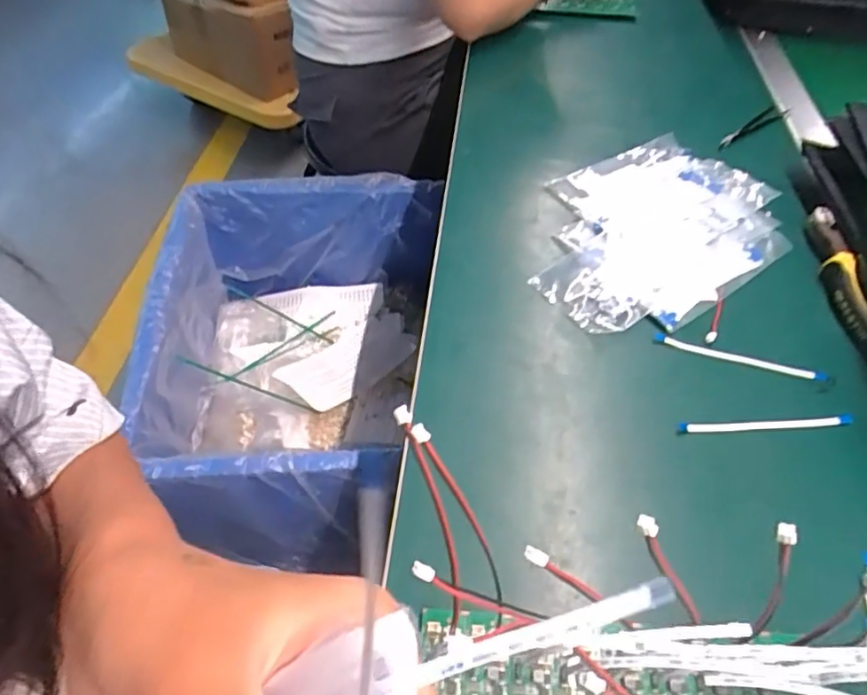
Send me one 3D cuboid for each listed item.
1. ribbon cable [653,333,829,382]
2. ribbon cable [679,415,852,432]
[{"bbox_3d":[0.219,0.008,0.426,0.118,0.004,0.010,14,53,9],"label":"ribbon cable"},{"bbox_3d":[0.220,0.051,0.394,0.117,0.004,0.007,-2,52,-3],"label":"ribbon cable"}]

